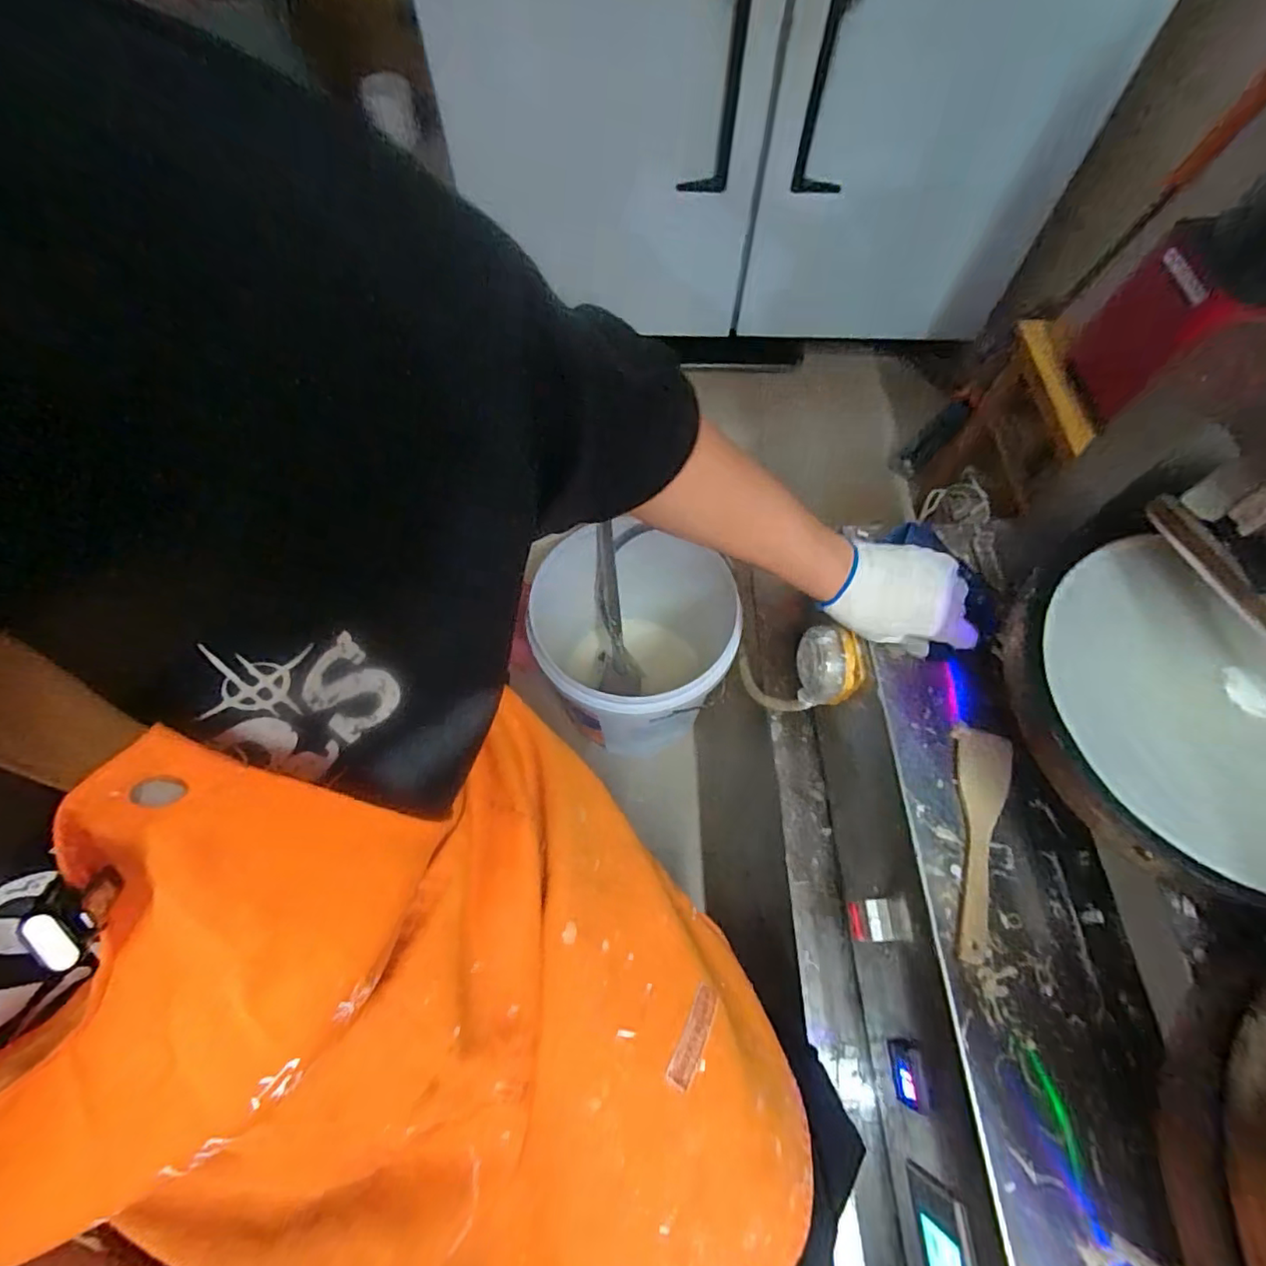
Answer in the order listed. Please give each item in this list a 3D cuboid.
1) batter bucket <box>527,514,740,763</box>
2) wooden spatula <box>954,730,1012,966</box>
[{"bbox_3d":[0.013,0.033,0.984,0.275,0.329,0.296,0,64,0],"label":"batter bucket"},{"bbox_3d":[0.314,0.185,0.525,0.046,0.010,0.198,12,65,5],"label":"wooden spatula"}]

